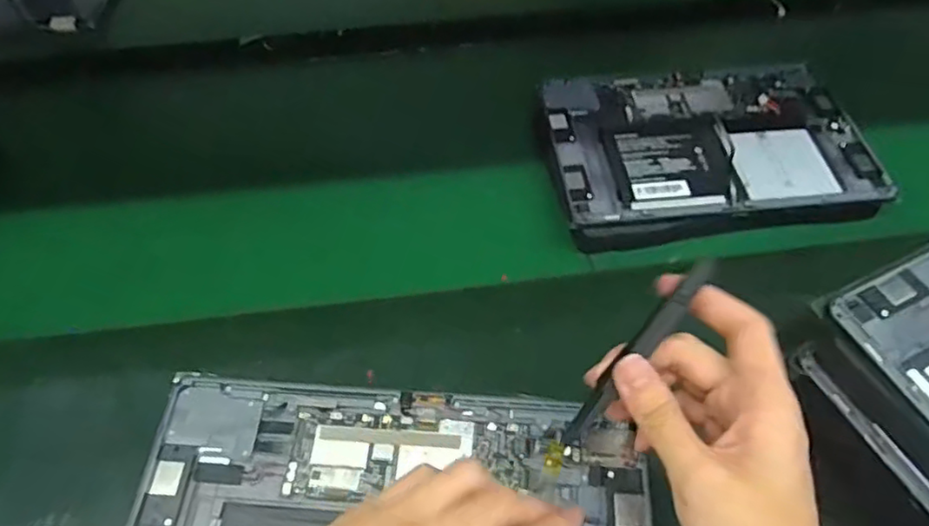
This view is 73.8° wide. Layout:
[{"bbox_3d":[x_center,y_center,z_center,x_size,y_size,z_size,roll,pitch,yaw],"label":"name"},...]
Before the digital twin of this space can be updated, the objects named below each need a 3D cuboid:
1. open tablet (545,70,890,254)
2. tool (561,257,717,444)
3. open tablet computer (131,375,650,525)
[{"bbox_3d":[0.197,-0.095,0.512,0.255,0.023,0.175,-8,54,-5],"label":"open tablet"},{"bbox_3d":[0.083,0.042,0.293,0.011,0.008,0.109,37,88,25],"label":"tool"},{"bbox_3d":[-0.036,0.142,0.298,0.253,0.017,0.162,4,53,4],"label":"open tablet computer"}]

